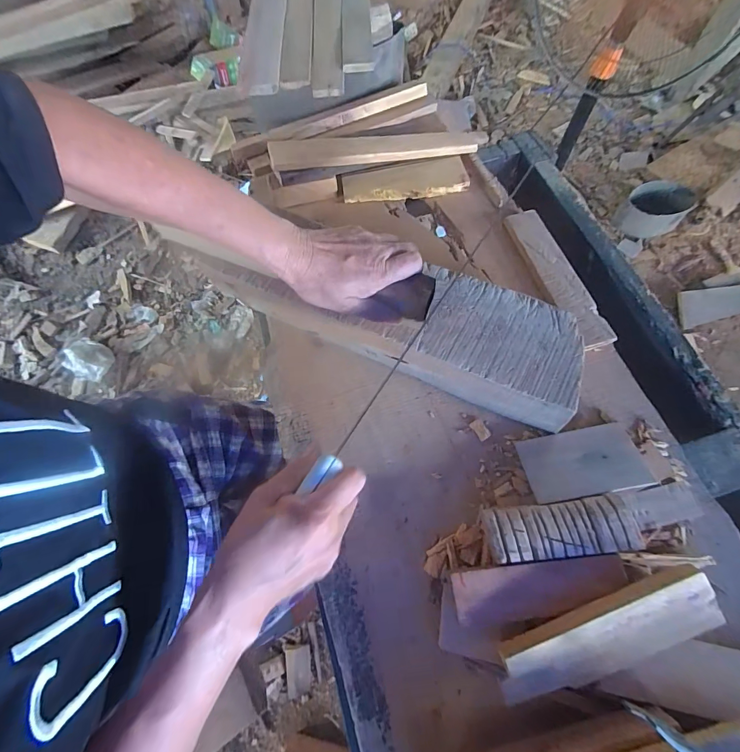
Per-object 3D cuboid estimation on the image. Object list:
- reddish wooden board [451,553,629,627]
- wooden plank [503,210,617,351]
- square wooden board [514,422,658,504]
[{"bbox_3d":[0.150,0.189,0.320,0.150,0.005,0.042,-7,67,0],"label":"reddish wooden board"},{"bbox_3d":[0.245,-0.133,0.482,0.045,0.016,0.220,-16,67,-3],"label":"wooden plank"},{"bbox_3d":[0.222,0.090,0.380,0.115,0.020,0.066,-10,67,-1],"label":"square wooden board"}]

